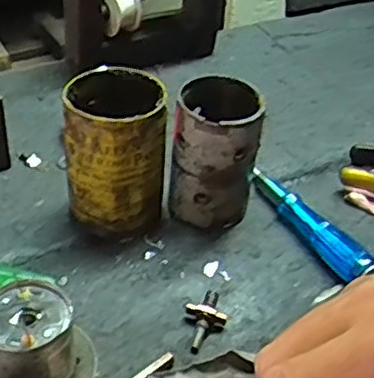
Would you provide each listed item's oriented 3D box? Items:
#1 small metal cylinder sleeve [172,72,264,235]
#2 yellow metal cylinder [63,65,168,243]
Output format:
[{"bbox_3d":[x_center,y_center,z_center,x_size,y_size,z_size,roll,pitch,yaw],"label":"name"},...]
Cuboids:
[{"bbox_3d":[0.022,-0.027,0.539,0.065,0.105,0.063,3,38,0],"label":"small metal cylinder sleeve"},{"bbox_3d":[-0.054,-0.026,0.525,0.074,0.111,0.071,-1,38,-5],"label":"yellow metal cylinder"}]

